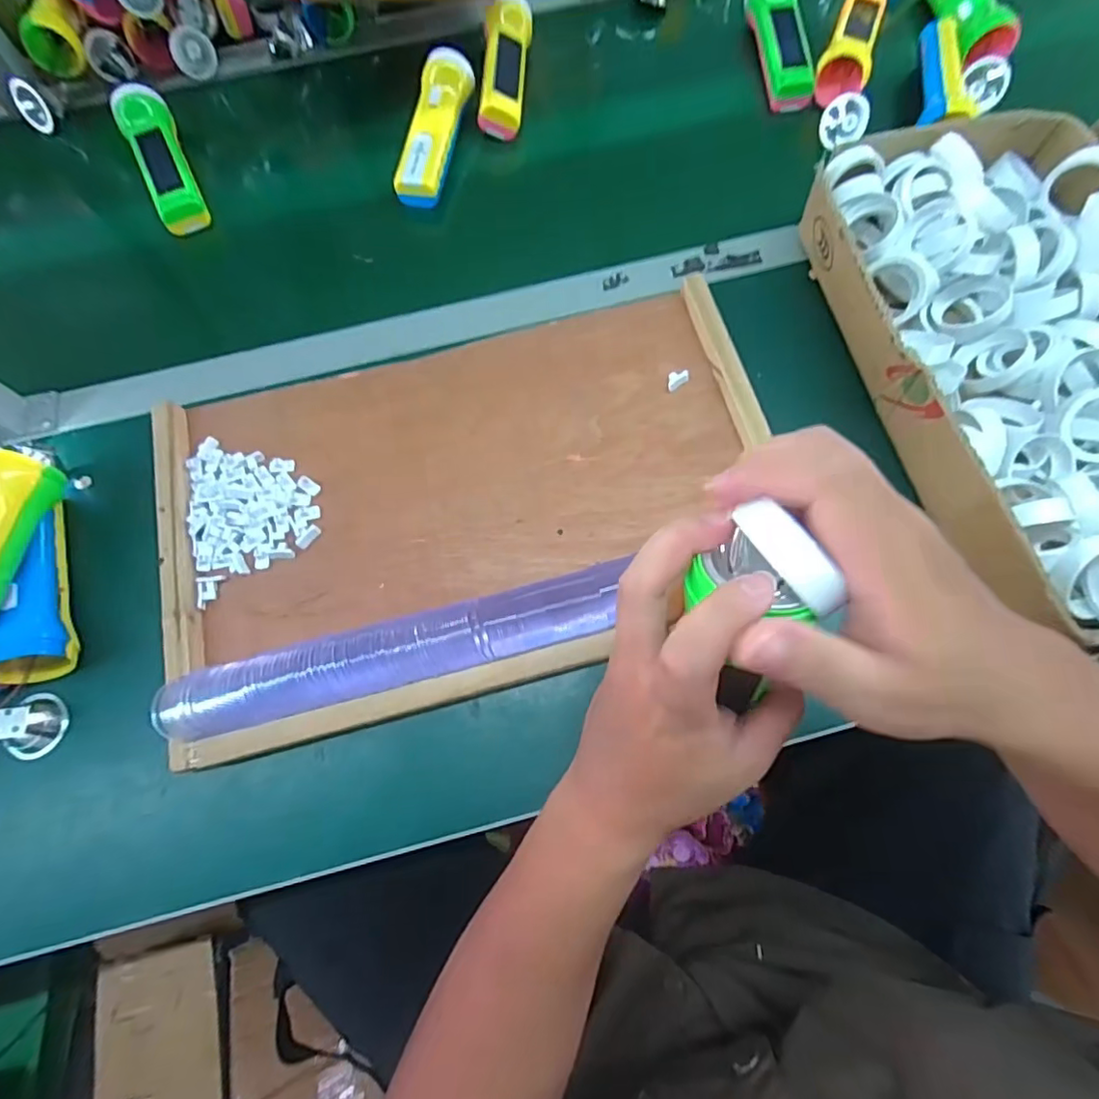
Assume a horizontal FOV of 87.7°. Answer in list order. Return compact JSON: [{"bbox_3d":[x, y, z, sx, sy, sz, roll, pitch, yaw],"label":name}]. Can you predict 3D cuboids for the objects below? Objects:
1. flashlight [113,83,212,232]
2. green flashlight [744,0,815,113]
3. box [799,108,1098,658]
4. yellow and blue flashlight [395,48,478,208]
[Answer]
[{"bbox_3d":[-0.391,-0.395,0.577,0.050,0.040,0.161,-28,71,-8],"label":"flashlight"},{"bbox_3d":[0.243,-0.543,0.608,0.055,0.046,0.168,-5,70,0],"label":"green flashlight"},{"bbox_3d":[0.369,-0.146,0.427,0.240,0.078,0.408,-12,73,-2],"label":"box"},{"bbox_3d":[-0.117,-0.426,0.577,0.046,0.036,0.172,11,71,6],"label":"yellow and blue flashlight"}]

